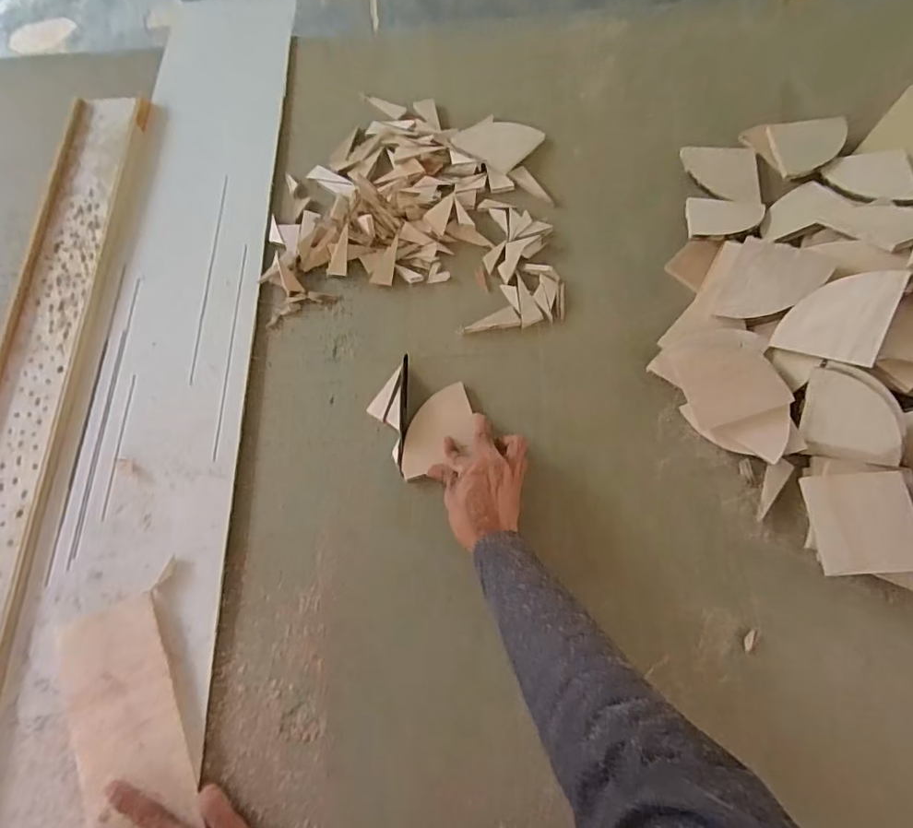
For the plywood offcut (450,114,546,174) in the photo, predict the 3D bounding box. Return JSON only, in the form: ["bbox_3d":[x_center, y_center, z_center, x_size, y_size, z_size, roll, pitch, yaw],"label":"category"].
[{"bbox_3d":[0.062,-0.406,0.775,0.100,0.007,0.103,38,76,13],"label":"plywood offcut"}]

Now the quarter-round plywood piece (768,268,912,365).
[{"bbox_3d":[0.411,-0.109,0.567,0.095,0.007,0.095,21,111,34],"label":"quarter-round plywood piece"}]

